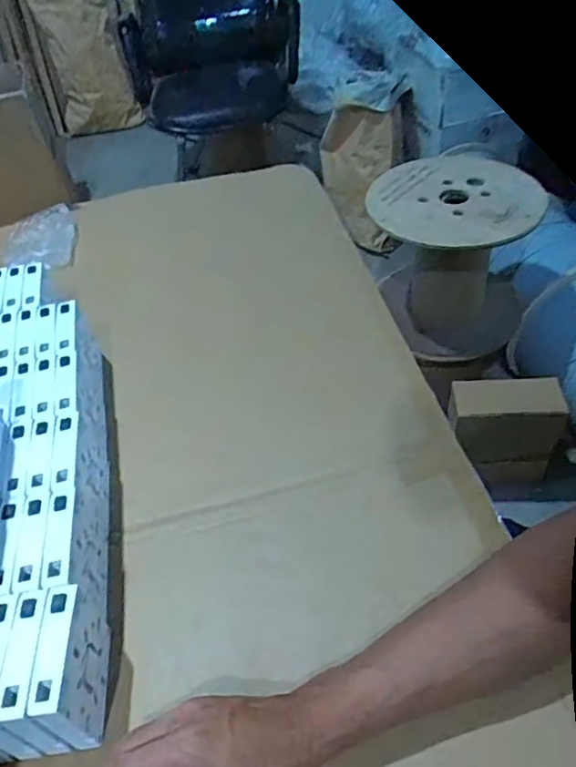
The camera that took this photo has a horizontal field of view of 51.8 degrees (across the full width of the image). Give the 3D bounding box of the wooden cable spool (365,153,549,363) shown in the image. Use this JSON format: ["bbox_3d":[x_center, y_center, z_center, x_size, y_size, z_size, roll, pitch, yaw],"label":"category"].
[{"bbox_3d":[0.355,-0.272,1.312,0.342,0.333,0.326,0,47,7],"label":"wooden cable spool"}]

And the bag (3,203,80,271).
[{"bbox_3d":[-0.371,-0.214,0.878,0.110,0.032,0.114,-8,46,-1],"label":"bag"}]

